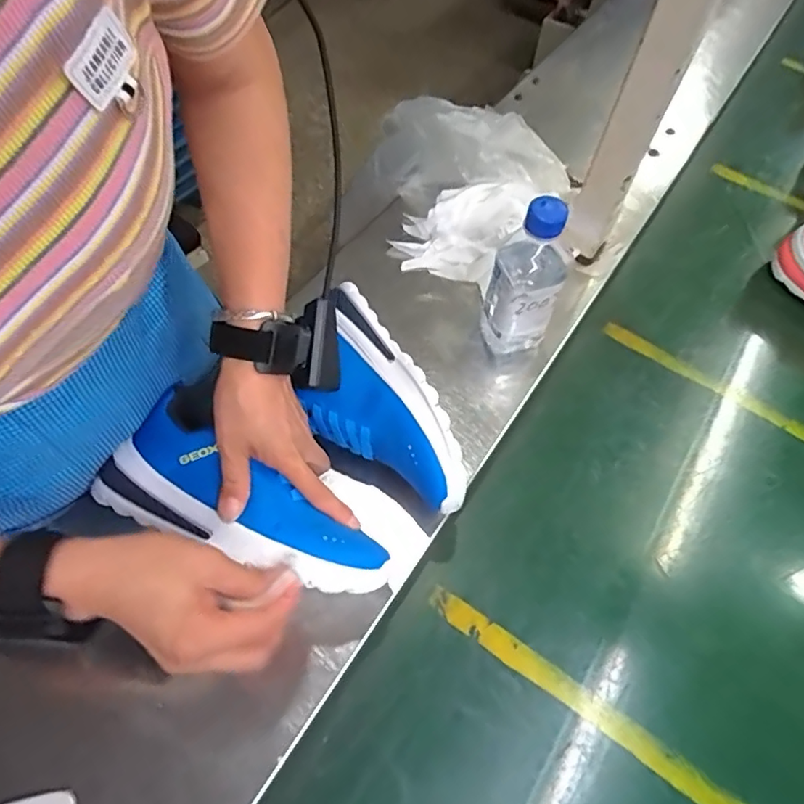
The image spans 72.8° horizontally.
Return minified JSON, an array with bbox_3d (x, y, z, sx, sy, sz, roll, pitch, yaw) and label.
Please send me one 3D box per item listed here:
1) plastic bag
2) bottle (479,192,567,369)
[{"bbox_3d":[0.074,-0.255,0.626,0.188,0.086,0.235,-4,59,-3],"label":"plastic bag"},{"bbox_3d":[0.113,-0.107,0.510,0.068,0.183,0.066,9,60,5],"label":"bottle"}]

